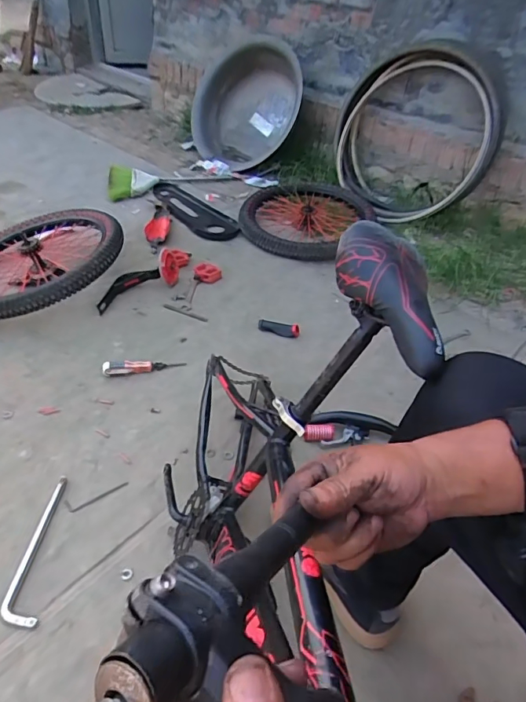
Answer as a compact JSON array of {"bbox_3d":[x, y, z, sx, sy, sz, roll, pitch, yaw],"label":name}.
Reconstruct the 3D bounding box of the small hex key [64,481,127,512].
[{"bbox_3d":[-0.308,0.267,0.864,0.111,0.010,0.024,-18,46,-28],"label":"small hex key"}]

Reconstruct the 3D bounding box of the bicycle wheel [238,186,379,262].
[{"bbox_3d":[0.137,-0.496,1.720,0.439,0.128,0.471,24,44,20],"label":"bicycle wheel"}]

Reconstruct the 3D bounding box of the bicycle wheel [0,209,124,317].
[{"bbox_3d":[-0.642,-0.250,1.317,0.445,0.075,0.470,-6,43,6],"label":"bicycle wheel"}]

